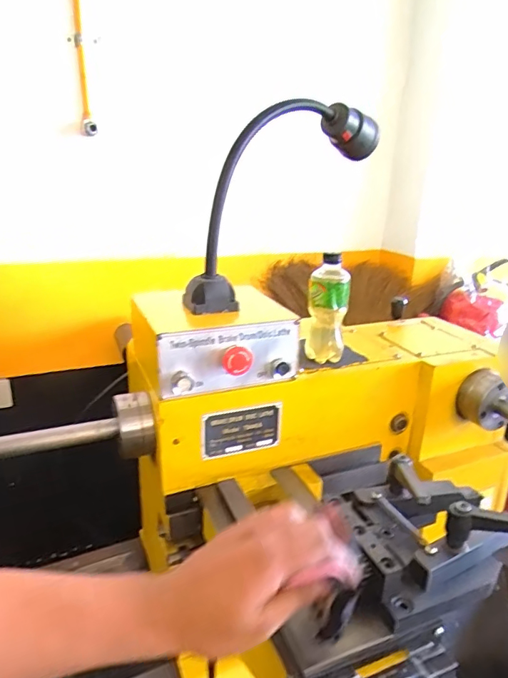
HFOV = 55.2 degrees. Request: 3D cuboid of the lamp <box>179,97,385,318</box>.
[{"bbox_3d":[0.033,-0.211,0.691,0.075,0.162,0.419,23,70,34],"label":"lamp"}]

